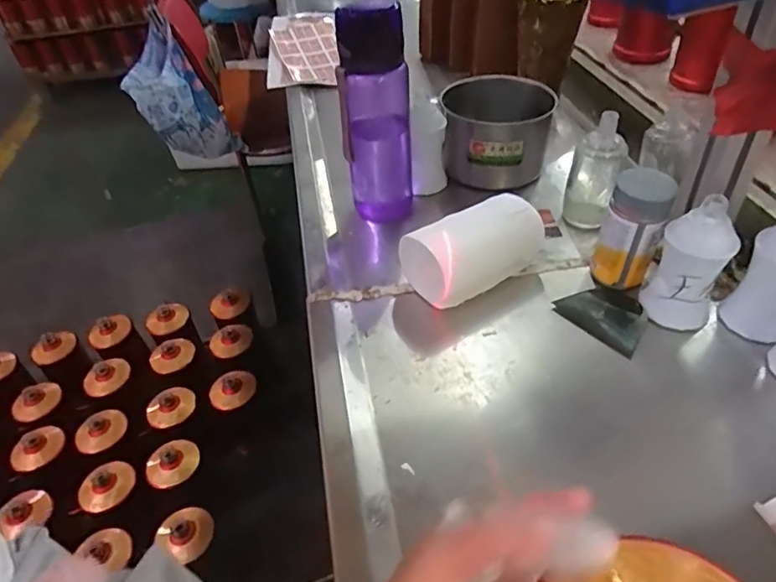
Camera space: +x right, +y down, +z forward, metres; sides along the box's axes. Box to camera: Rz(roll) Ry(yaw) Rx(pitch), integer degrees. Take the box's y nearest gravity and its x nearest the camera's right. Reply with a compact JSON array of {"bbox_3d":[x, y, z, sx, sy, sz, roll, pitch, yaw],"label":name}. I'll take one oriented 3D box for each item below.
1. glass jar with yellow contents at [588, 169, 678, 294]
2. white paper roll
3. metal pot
[{"bbox_3d":[0.230,-0.058,0.516,0.051,0.097,0.054,-4,43,4],"label":"glass jar with yellow contents"},{"bbox_3d":[0.084,-0.042,0.549,0.141,0.061,0.070,-31,48,-23],"label":"white paper roll"},{"bbox_3d":[0.135,-0.191,0.684,0.134,0.098,0.104,0,43,9],"label":"metal pot"}]

